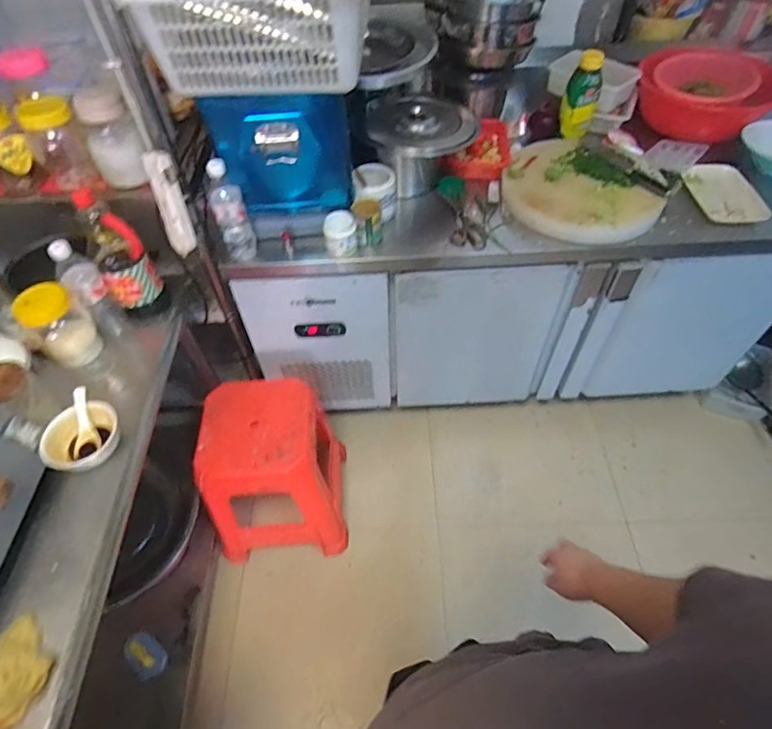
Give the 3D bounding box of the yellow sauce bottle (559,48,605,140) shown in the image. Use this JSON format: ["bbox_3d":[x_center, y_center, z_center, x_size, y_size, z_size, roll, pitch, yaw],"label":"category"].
[{"bbox_3d":[0.492,-0.674,1.224,0.083,0.192,0.088,16,55,14],"label":"yellow sauce bottle"}]

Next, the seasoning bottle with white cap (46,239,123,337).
[{"bbox_3d":[-0.604,-0.153,0.989,0.069,0.232,0.063,-34,59,-21],"label":"seasoning bottle with white cap"}]

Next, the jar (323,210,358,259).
[{"bbox_3d":[-0.100,-0.289,1.088,0.071,0.094,0.062,-8,53,-4],"label":"jar"}]

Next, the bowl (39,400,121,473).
[{"bbox_3d":[-0.539,0.131,0.868,0.119,0.056,0.125,-1,53,2],"label":"bowl"}]

